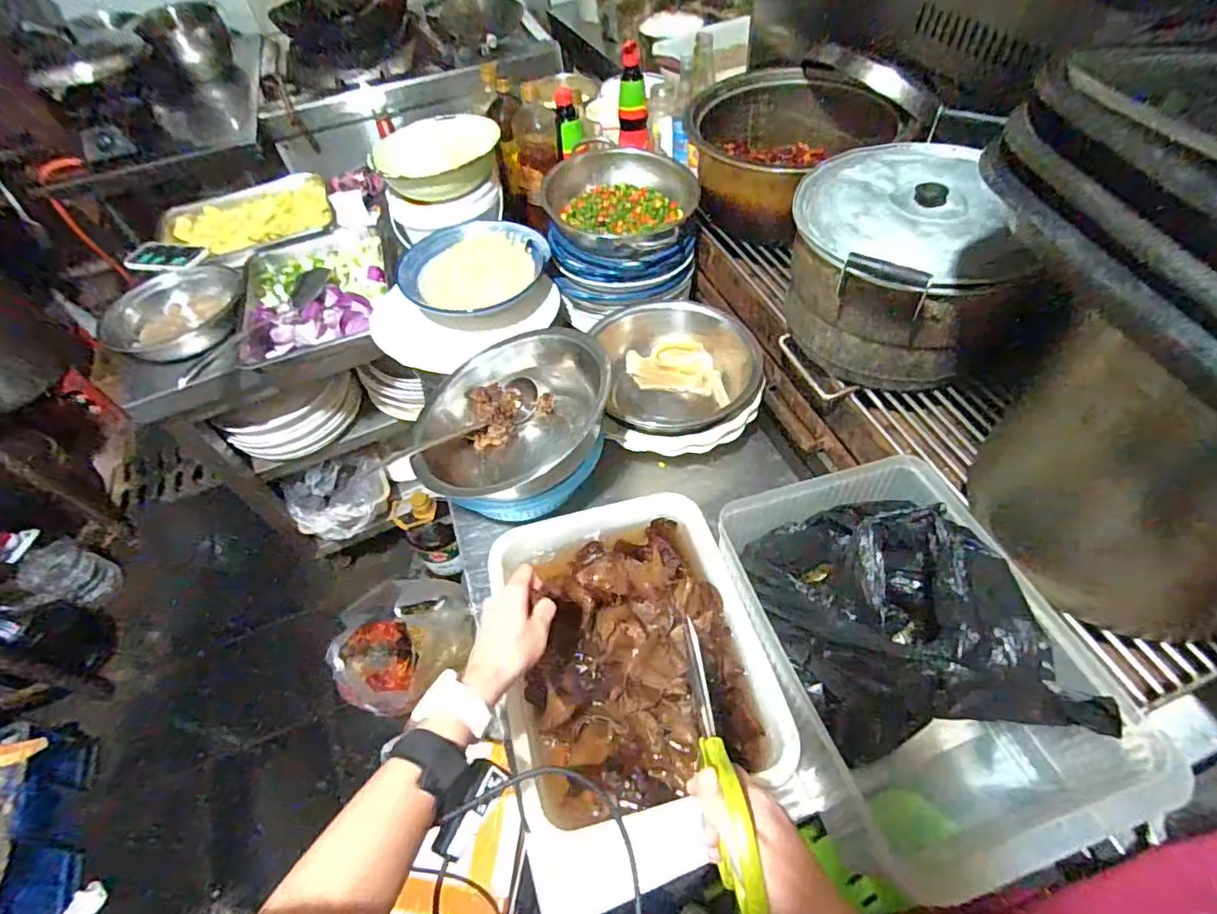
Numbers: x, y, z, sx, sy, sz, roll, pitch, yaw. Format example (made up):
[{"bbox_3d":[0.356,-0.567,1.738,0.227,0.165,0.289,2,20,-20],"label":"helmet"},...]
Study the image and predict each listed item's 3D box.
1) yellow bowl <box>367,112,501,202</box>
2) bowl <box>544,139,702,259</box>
[{"bbox_3d":[-0.307,-0.541,1.041,0.223,0.072,0.175,-21,54,-10],"label":"yellow bowl"},{"bbox_3d":[0.018,-0.445,0.969,0.255,0.094,0.217,19,58,19],"label":"bowl"}]

